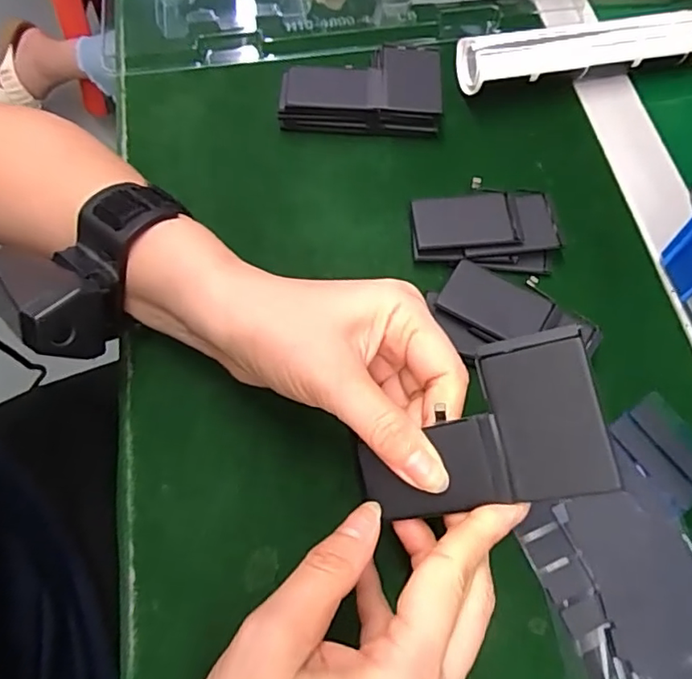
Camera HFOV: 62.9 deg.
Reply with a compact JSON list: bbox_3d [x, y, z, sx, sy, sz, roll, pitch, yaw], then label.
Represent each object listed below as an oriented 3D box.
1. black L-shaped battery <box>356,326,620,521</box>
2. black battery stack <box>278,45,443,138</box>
[{"bbox_3d":[0.046,0.035,0.214,0.093,0.004,0.057,-16,80,26],"label":"black L-shaped battery"},{"bbox_3d":[0.010,-0.160,0.357,0.097,0.029,0.053,2,66,-1],"label":"black battery stack"}]

